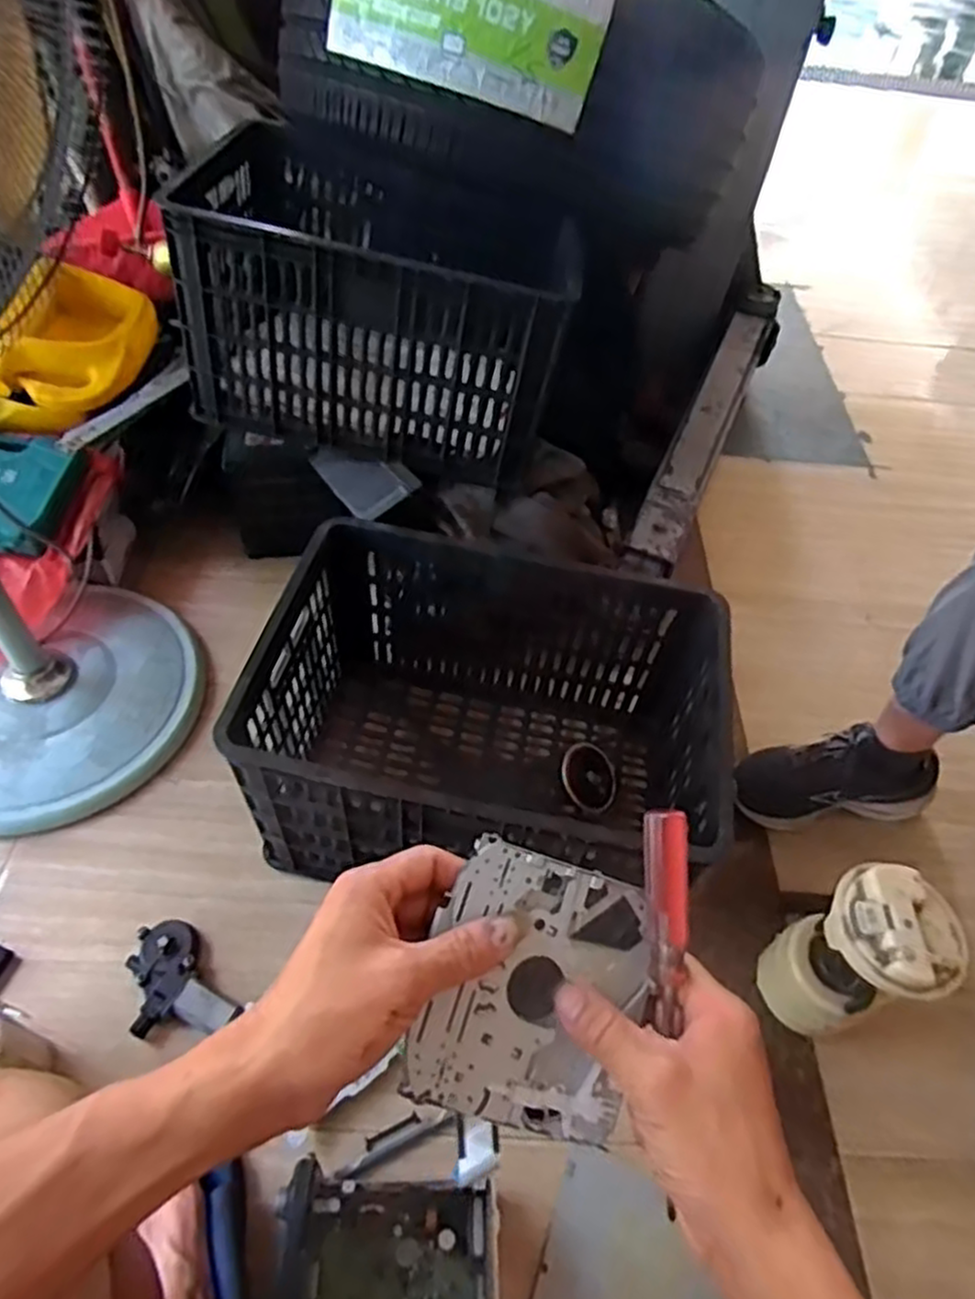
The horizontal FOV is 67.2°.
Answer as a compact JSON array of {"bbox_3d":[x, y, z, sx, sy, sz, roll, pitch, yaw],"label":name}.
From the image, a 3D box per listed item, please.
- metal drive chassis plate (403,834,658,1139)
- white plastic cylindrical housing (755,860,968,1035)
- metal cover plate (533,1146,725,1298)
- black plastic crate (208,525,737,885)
[{"bbox_3d":[0.026,0.170,0.368,0.112,0.012,0.123,22,77,-11],"label":"metal drive chassis plate"},{"bbox_3d":[0.372,0.311,0.746,0.110,0.211,0.111,2,52,-3],"label":"white plastic cylindrical housing"},{"bbox_3d":[0.141,0.582,0.682,0.174,0.011,0.149,20,54,11],"label":"metal cover plate"},{"bbox_3d":[0.003,0.097,0.888,0.487,0.287,0.354,12,53,5],"label":"black plastic crate"}]

